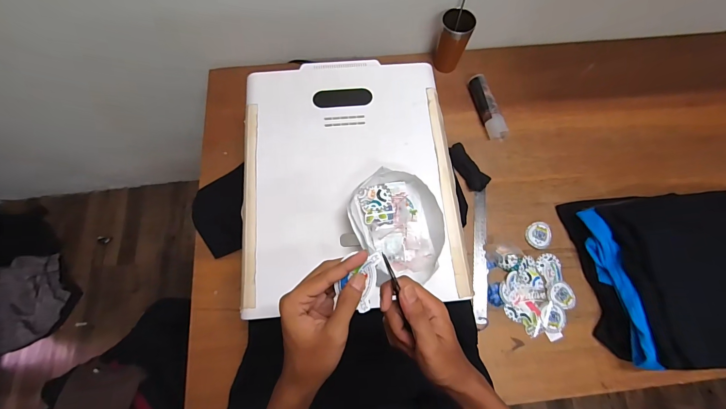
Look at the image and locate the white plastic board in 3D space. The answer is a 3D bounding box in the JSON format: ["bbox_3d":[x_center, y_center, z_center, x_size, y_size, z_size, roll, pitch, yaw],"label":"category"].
[{"bbox_3d":[-0.027,-0.066,0.637,0.400,0.038,0.509,-4,69,-4],"label":"white plastic board"}]

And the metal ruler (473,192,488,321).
[{"bbox_3d":[0.270,0.110,0.754,0.031,0.006,0.296,5,71,9],"label":"metal ruler"}]

